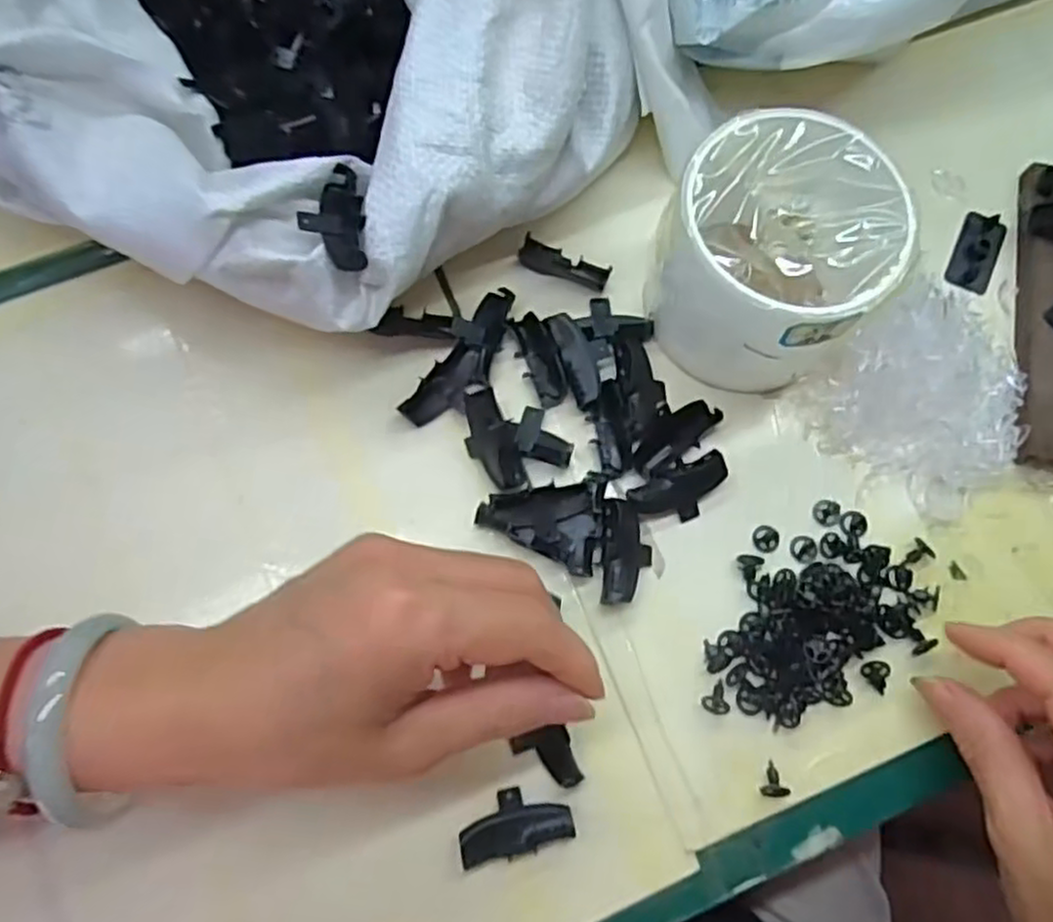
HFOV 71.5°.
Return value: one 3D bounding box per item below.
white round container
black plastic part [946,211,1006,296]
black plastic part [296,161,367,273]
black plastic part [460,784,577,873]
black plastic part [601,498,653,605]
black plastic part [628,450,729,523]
[{"bbox_3d":[0.096,-0.078,0.293,0.080,0.073,0.081,0,75,-2],"label":"white round container"},{"bbox_3d":[0.209,-0.097,0.339,0.020,0.006,0.040,26,76,5],"label":"black plastic part"},{"bbox_3d":[-0.070,-0.088,0.267,0.023,0.009,0.043,-7,75,-4],"label":"black plastic part"},{"bbox_3d":[-0.004,0.131,0.265,0.041,0.012,0.020,-10,75,-5],"label":"black plastic part"},{"bbox_3d":[0.041,0.037,0.292,0.020,0.012,0.040,6,75,0],"label":"black plastic part"},{"bbox_3d":[0.064,0.014,0.301,0.041,0.011,0.020,-24,77,-8],"label":"black plastic part"}]

